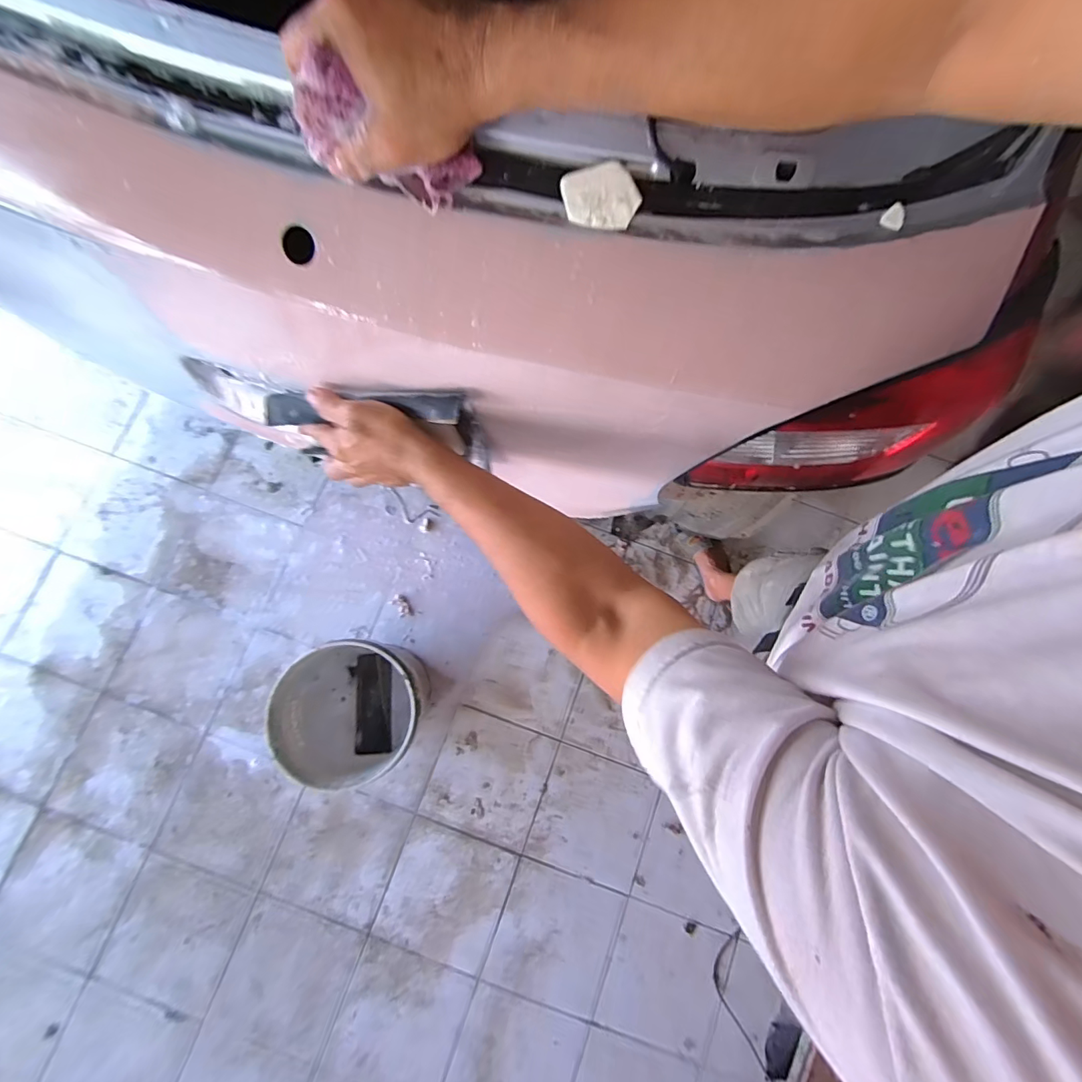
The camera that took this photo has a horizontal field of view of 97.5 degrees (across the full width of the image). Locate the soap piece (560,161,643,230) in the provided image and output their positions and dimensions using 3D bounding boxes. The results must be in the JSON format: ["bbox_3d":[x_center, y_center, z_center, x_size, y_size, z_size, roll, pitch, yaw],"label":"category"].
[{"bbox_3d":[0.042,-0.242,0.334,0.053,0.012,0.037,1,121,4],"label":"soap piece"}]

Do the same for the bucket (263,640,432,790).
[{"bbox_3d":[-0.419,0.386,1.117,0.302,0.310,0.278,0,81,-2],"label":"bucket"}]

